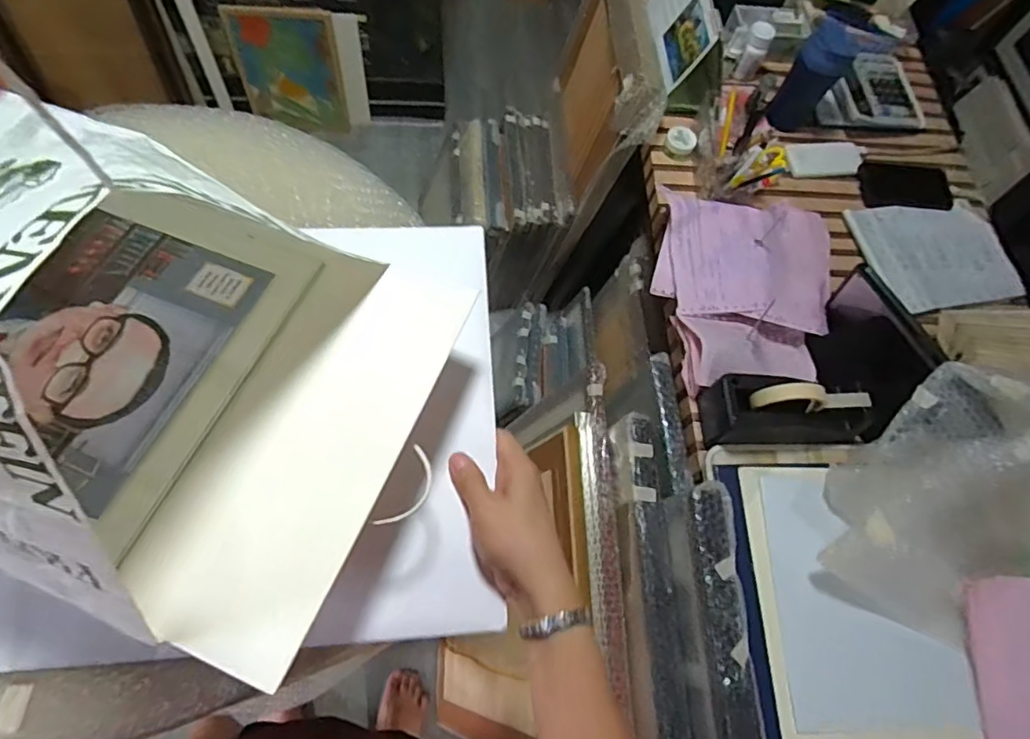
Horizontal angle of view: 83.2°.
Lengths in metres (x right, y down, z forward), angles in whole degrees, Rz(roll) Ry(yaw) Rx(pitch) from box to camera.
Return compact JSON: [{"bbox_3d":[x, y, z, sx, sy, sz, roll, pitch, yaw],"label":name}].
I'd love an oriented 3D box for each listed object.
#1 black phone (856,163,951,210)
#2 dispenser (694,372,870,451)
[{"bbox_3d":[0.682,-0.320,1.012,0.173,0.006,0.092,0,69,-7],"label":"black phone"},{"bbox_3d":[0.357,0.053,0.760,0.200,0.109,0.089,-3,67,0],"label":"dispenser"}]

